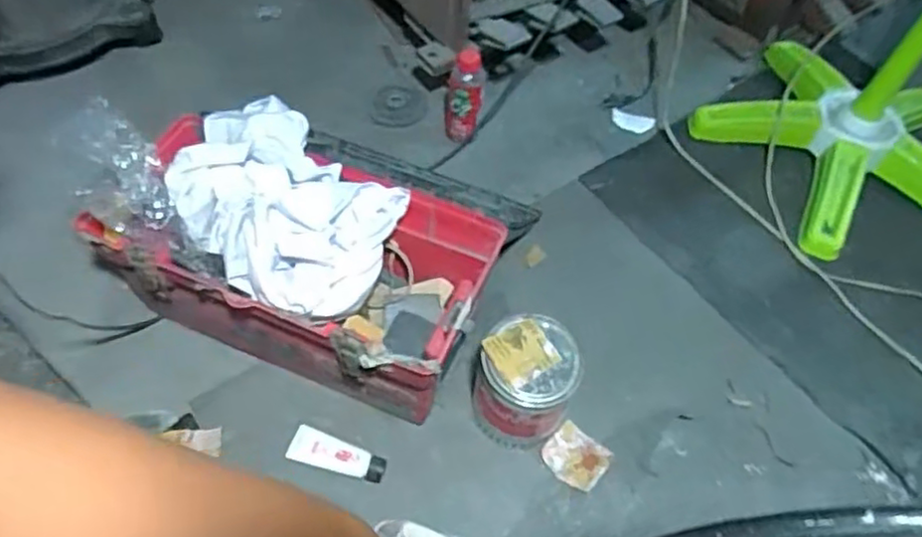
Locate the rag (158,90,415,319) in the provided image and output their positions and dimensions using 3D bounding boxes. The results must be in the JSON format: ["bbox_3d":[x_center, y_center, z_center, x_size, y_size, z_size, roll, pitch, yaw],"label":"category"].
[{"bbox_3d":[-0.219,-0.073,0.767,0.272,0.103,0.184,35,60,18],"label":"rag"}]

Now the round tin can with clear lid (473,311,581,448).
[{"bbox_3d":[0.069,0.130,0.736,0.102,0.147,0.095,2,56,-3],"label":"round tin can with clear lid"}]

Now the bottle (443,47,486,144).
[{"bbox_3d":[0.004,-0.249,0.994,0.054,0.147,0.057,6,56,-1],"label":"bottle"}]

